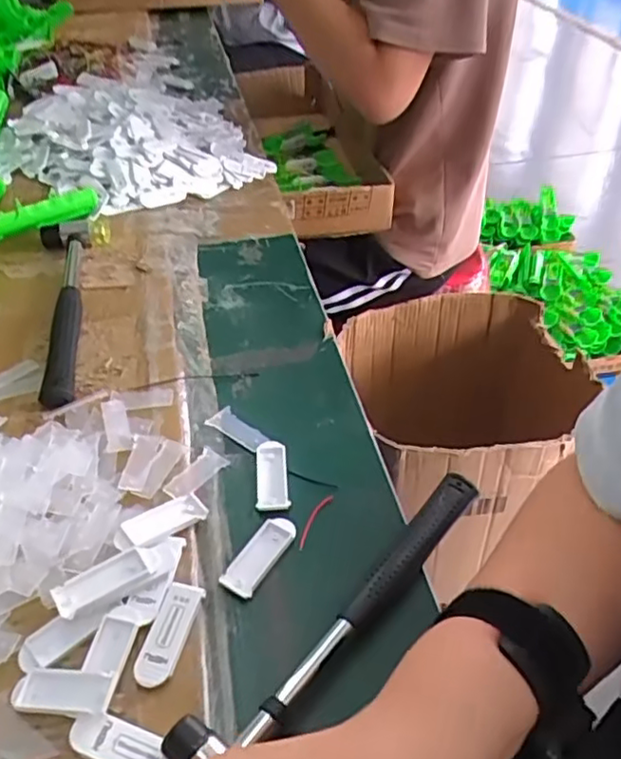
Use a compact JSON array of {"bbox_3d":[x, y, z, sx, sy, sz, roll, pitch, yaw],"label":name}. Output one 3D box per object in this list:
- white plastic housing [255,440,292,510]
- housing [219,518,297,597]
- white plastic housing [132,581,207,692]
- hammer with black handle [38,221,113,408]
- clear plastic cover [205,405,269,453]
[{"bbox_3d":[-0.026,0.065,0.440,0.021,0.005,0.057,-3,43,-5],"label":"white plastic housing"},{"bbox_3d":[-0.031,0.108,0.395,0.021,0.004,0.056,23,47,22],"label":"housing"},{"bbox_3d":[-0.078,0.140,0.354,0.021,0.007,0.058,12,44,11],"label":"white plastic housing"},{"bbox_3d":[-0.207,-0.068,0.552,0.059,0.024,0.240,-8,44,-10],"label":"hammer with black handle"},{"bbox_3d":[-0.053,0.036,0.471,0.048,0.004,0.020,32,51,29],"label":"clear plastic cover"}]

